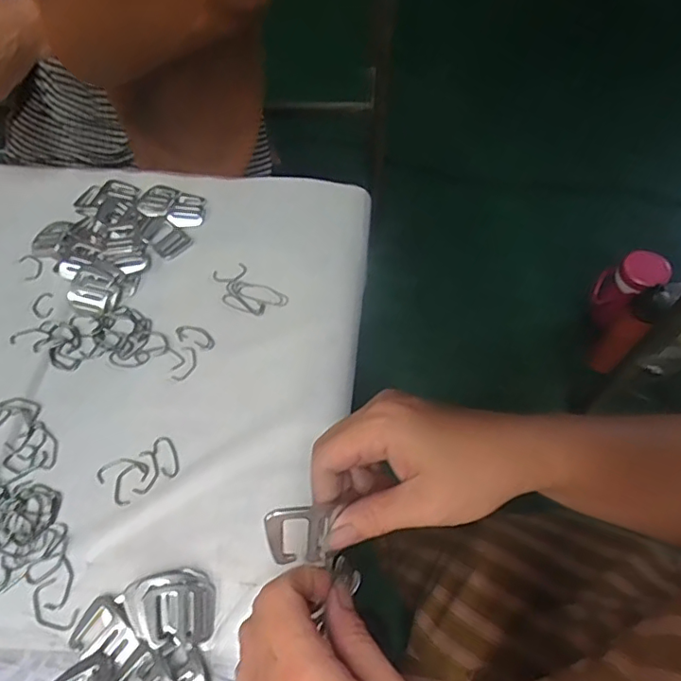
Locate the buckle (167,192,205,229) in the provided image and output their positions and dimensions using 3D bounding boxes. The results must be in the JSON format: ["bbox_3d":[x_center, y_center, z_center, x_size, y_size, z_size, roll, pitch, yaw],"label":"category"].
[{"bbox_3d":[-0.156,-0.134,0.555,0.035,0.008,0.044,13,59,6],"label":"buckle"}]

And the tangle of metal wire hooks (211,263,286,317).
[{"bbox_3d":[-0.088,-0.046,0.501,0.073,0.008,0.038,34,63,17],"label":"tangle of metal wire hooks"}]

